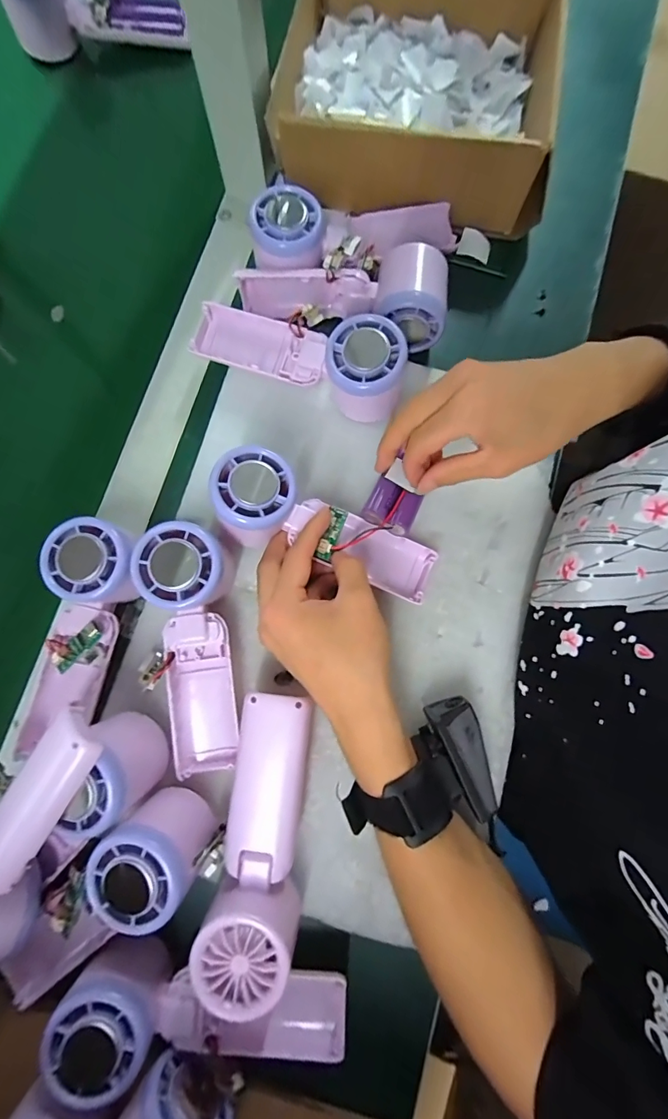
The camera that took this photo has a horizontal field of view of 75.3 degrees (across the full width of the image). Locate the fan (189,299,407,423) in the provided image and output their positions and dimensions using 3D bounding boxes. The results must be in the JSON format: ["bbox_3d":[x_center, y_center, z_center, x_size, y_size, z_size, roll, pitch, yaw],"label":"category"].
[{"bbox_3d":[-0.028,-0.154,0.321,0.165,0.059,0.056,21,82,2],"label":"fan"}]

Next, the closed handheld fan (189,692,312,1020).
[{"bbox_3d":[-0.041,0.166,0.267,0.056,0.051,0.165,10,82,0],"label":"closed handheld fan"}]

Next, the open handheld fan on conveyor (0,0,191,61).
[{"bbox_3d":[-0.218,-0.499,0.390,0.162,0.048,0.052,10,82,0],"label":"open handheld fan on conveyor"}]

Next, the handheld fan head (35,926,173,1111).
[{"bbox_3d":[-0.131,0.267,0.257,0.053,0.054,0.054,0,82,-2],"label":"handheld fan head"}]

